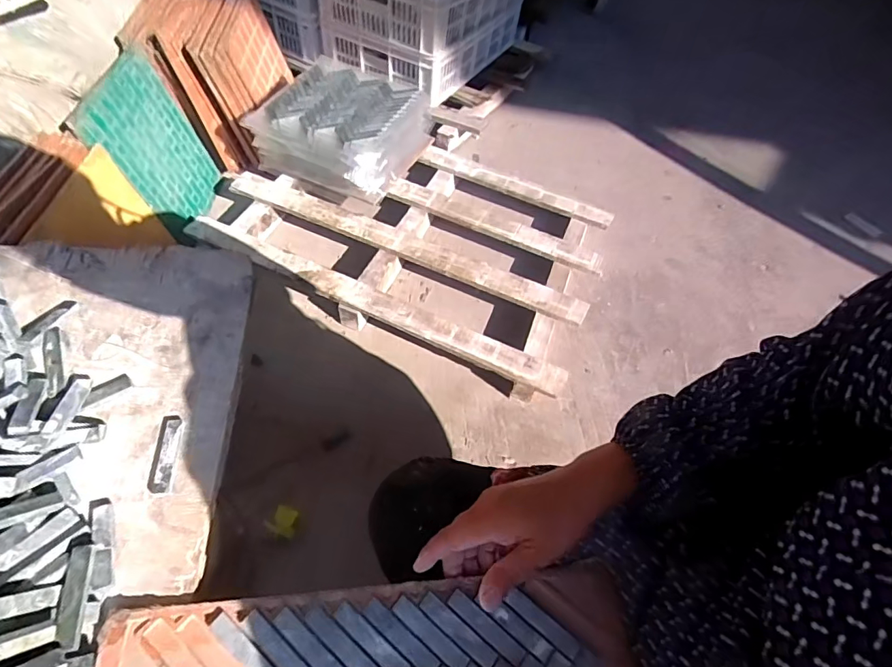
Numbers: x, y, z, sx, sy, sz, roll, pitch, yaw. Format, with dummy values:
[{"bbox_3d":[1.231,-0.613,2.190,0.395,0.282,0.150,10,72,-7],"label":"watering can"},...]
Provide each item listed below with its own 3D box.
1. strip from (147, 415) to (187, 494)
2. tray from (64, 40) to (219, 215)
[{"bbox_3d":[-0.226,0.096,0.394,0.020,0.009,0.065,-2,54,-6],"label":"strip"},{"bbox_3d":[-0.570,-0.366,0.977,0.020,0.307,0.254,-2,56,11],"label":"tray"}]

